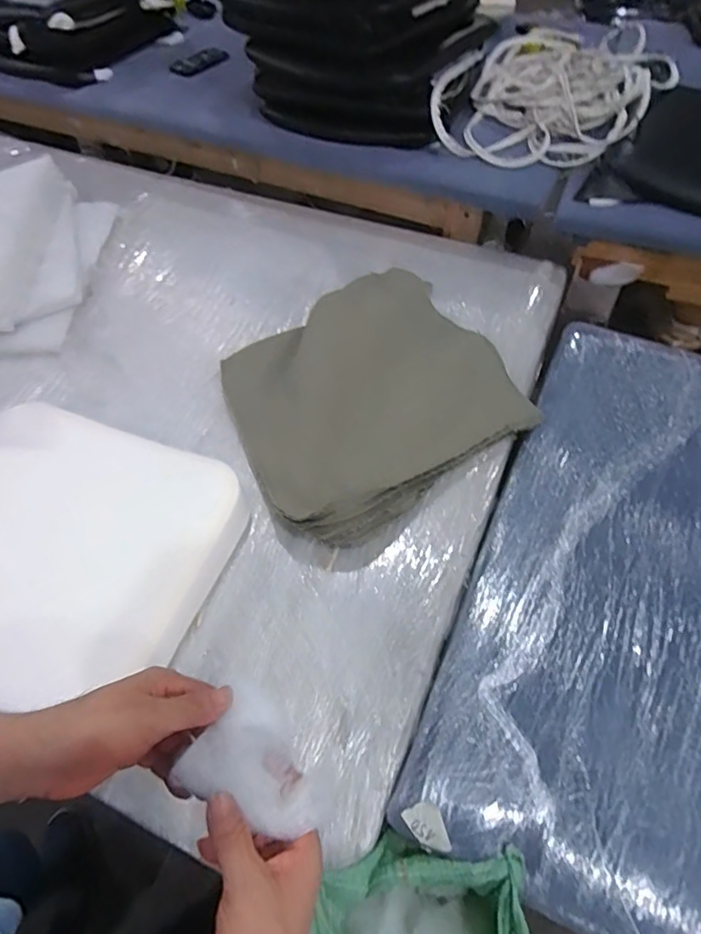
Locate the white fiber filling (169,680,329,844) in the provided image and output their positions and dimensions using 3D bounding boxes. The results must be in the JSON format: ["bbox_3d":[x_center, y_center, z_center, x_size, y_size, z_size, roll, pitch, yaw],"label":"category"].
[{"bbox_3d":[-0.063,0.225,0.404,0.104,0.035,0.079,25,60,16],"label":"white fiber filling"}]

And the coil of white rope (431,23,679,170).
[{"bbox_3d":[0.491,-0.882,1.223,0.430,0.102,0.636,21,59,14],"label":"coil of white rope"}]

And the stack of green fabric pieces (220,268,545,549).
[{"bbox_3d":[0.026,-0.137,0.913,0.474,0.083,0.461,-30,62,-18],"label":"stack of green fabric pieces"}]

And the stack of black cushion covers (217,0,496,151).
[{"bbox_3d":[0.009,-0.975,1.119,0.485,0.380,0.348,28,61,18],"label":"stack of black cushion covers"}]

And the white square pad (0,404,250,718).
[{"bbox_3d":[-0.427,0.127,0.764,0.469,0.056,0.423,19,59,12],"label":"white square pad"}]

